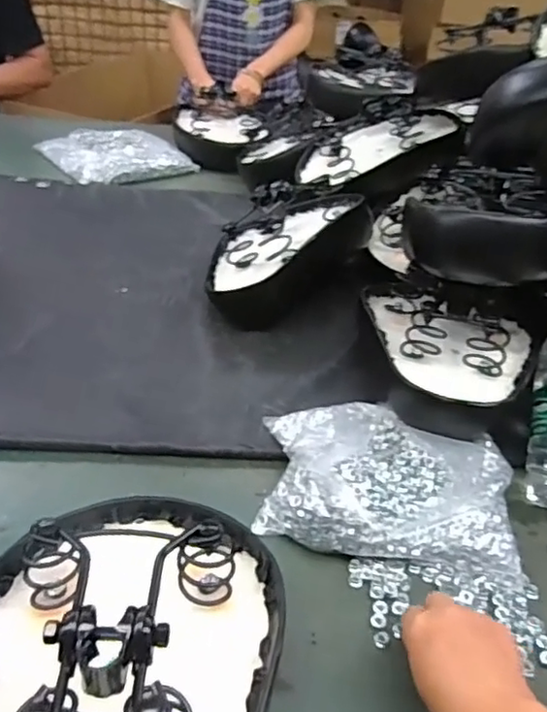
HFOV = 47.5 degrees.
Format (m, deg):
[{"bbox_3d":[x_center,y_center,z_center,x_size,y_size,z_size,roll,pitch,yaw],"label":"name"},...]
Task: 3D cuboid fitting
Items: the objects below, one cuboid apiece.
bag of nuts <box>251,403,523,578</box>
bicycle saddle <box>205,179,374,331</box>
[{"bbox_3d":[0.114,0.118,0.626,0.248,0.059,0.179,10,37,6],"label":"bag of nuts"},{"bbox_3d":[0.006,-0.158,0.875,0.156,0.124,0.236,34,49,30],"label":"bicycle saddle"}]

